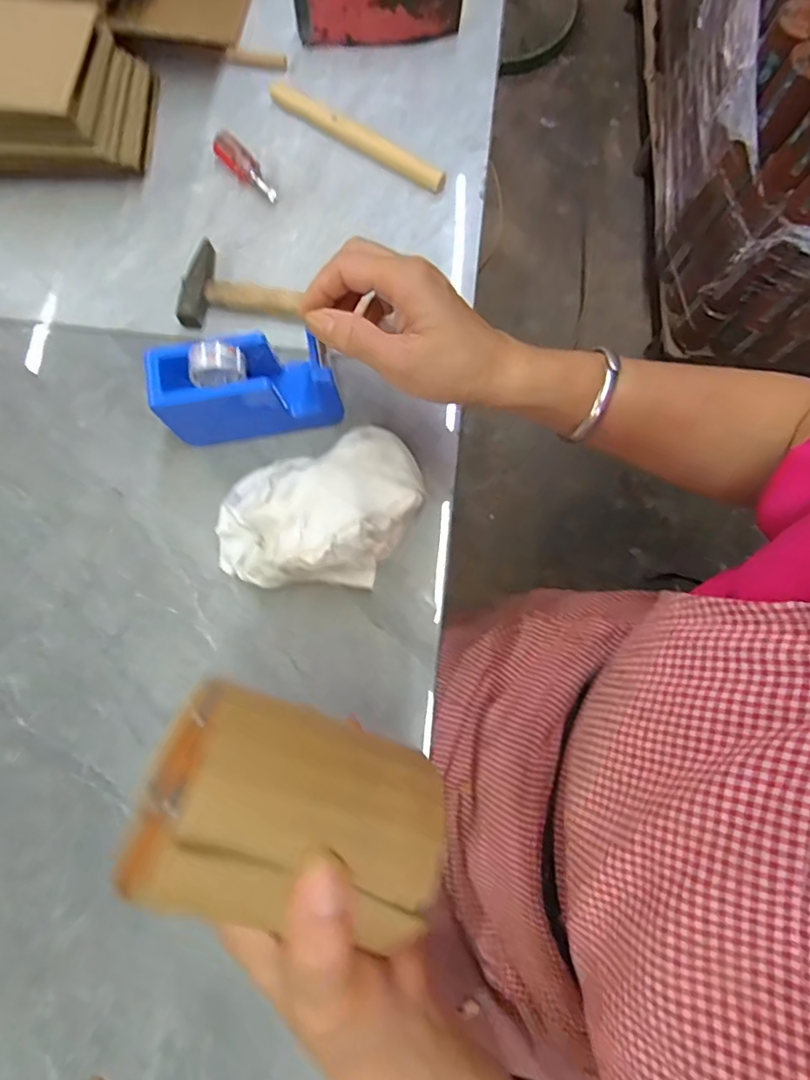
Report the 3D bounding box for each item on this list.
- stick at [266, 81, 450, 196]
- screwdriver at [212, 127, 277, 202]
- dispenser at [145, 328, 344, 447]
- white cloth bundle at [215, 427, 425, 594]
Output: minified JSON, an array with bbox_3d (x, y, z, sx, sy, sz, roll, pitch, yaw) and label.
[{"bbox_3d":[-0.045,-0.363,0.475,0.184,0.018,0.017,33,80,6],"label":"stick"},{"bbox_3d":[-0.140,-0.329,0.469,0.024,0.022,0.072,-43,82,-9],"label":"screwdriver"},{"bbox_3d":[-0.115,-0.110,0.386,0.115,0.068,0.052,-16,78,-2],"label":"dispenser"},{"bbox_3d":[-0.064,-0.017,0.393,0.160,0.048,0.113,-17,79,-4],"label":"white cloth bundle"}]

